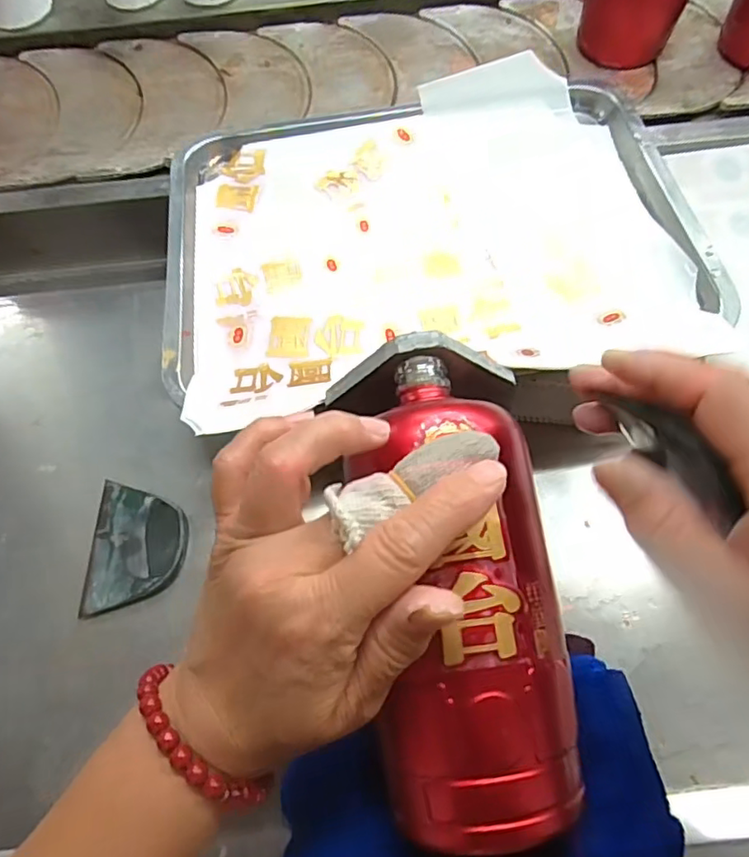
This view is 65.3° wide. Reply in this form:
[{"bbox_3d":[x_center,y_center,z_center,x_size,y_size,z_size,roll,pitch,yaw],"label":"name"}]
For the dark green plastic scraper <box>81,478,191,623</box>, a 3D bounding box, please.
[{"bbox_3d":[-0.146,0.073,0.364,0.062,0.008,0.079,-1,67,3],"label":"dark green plastic scraper"}]

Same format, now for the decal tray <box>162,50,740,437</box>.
[{"bbox_3d":[0.039,-0.137,0.399,0.359,0.035,0.267,-11,66,-1],"label":"decal tray"}]

